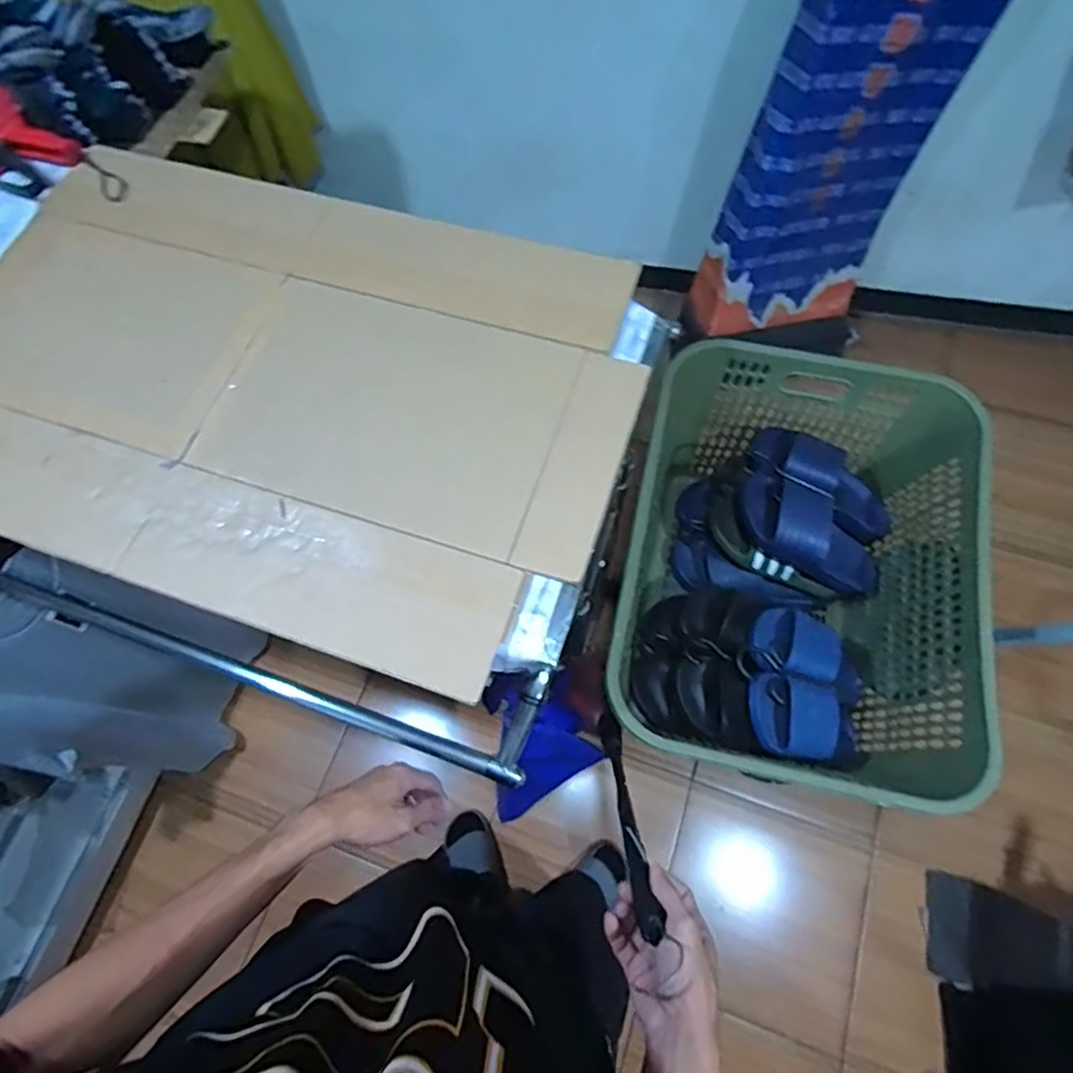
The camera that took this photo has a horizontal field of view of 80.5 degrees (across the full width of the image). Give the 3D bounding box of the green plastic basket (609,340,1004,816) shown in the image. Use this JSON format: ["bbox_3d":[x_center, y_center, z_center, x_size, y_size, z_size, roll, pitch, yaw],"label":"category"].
[{"bbox_3d":[0.339,0.059,0.901,0.414,0.303,0.542,13,70,7],"label":"green plastic basket"}]

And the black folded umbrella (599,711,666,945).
[{"bbox_3d":[0.098,0.294,0.709,0.025,0.366,0.037,-1,98,1],"label":"black folded umbrella"}]

